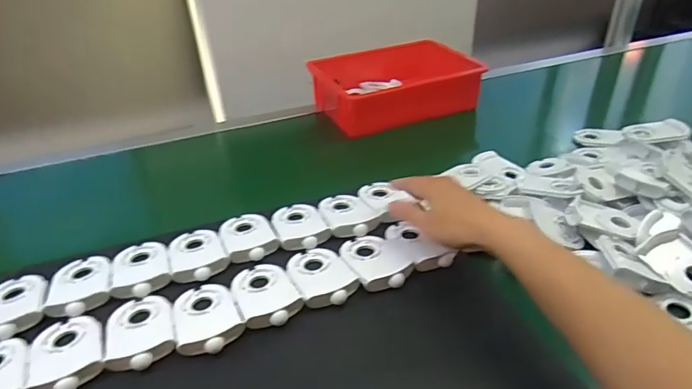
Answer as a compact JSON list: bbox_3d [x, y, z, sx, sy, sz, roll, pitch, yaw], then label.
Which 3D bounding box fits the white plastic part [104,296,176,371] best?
[{"bbox_3d":[-0.188,0.125,0.431,0.057,0.017,0.089,-14,35,-17],"label":"white plastic part"}]

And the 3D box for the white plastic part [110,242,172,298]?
[{"bbox_3d":[-0.220,0.075,0.502,0.057,0.010,0.089,-15,35,-18],"label":"white plastic part"}]

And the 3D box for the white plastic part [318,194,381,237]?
[{"bbox_3d":[0.003,0.018,0.569,0.059,0.013,0.087,-11,34,-13],"label":"white plastic part"}]

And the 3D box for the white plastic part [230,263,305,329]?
[{"bbox_3d":[-0.079,0.094,0.462,0.057,0.011,0.091,-16,36,-19],"label":"white plastic part"}]

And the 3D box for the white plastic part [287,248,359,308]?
[{"bbox_3d":[-0.026,0.081,0.480,0.055,0.011,0.088,-17,36,-20],"label":"white plastic part"}]

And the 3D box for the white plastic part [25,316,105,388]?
[{"bbox_3d":[-0.245,0.136,0.411,0.056,0.013,0.089,-18,36,-22],"label":"white plastic part"}]

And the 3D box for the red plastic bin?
[{"bbox_3d":[0.099,-0.211,0.912,0.296,0.094,0.182,-15,35,-18],"label":"red plastic bin"}]

